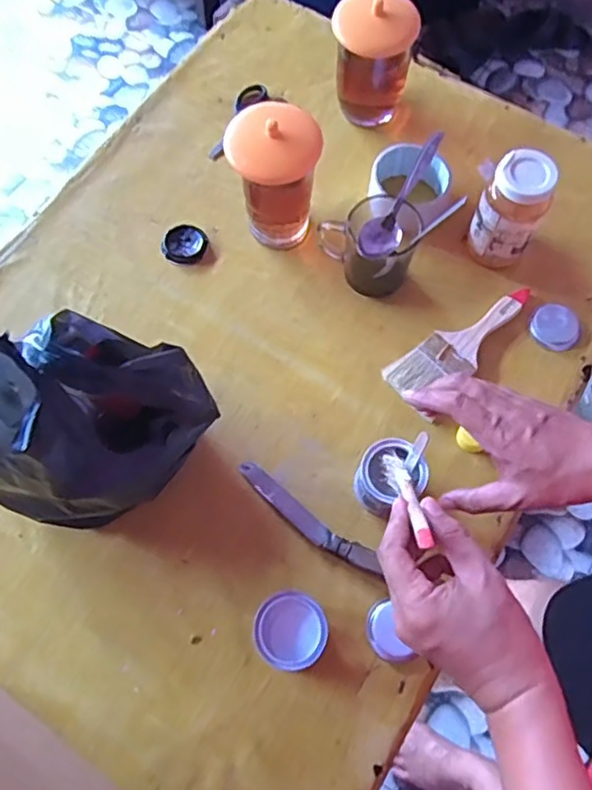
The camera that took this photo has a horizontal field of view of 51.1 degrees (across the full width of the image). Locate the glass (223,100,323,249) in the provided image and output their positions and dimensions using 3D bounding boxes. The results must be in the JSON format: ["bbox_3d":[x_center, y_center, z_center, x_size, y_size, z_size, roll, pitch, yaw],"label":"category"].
[{"bbox_3d":[-0.021,-0.208,0.613,0.081,0.137,0.079,9,70,3],"label":"glass"}]

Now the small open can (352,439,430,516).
[{"bbox_3d":[0.083,0.074,0.549,0.055,0.051,0.058,0,69,0],"label":"small open can"}]

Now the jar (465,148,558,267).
[{"bbox_3d":[0.211,-0.179,0.613,0.059,0.108,0.056,0,69,0],"label":"jar"}]

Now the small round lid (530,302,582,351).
[{"bbox_3d":[0.265,-0.071,0.633,0.049,0.007,0.050,0,69,0],"label":"small round lid"}]

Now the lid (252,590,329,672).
[{"bbox_3d":[-0.004,0.183,0.482,0.055,0.009,0.056,-24,72,-10],"label":"lid"}]

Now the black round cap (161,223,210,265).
[{"bbox_3d":[-0.120,-0.163,0.664,0.046,0.014,0.048,0,69,0],"label":"black round cap"}]

